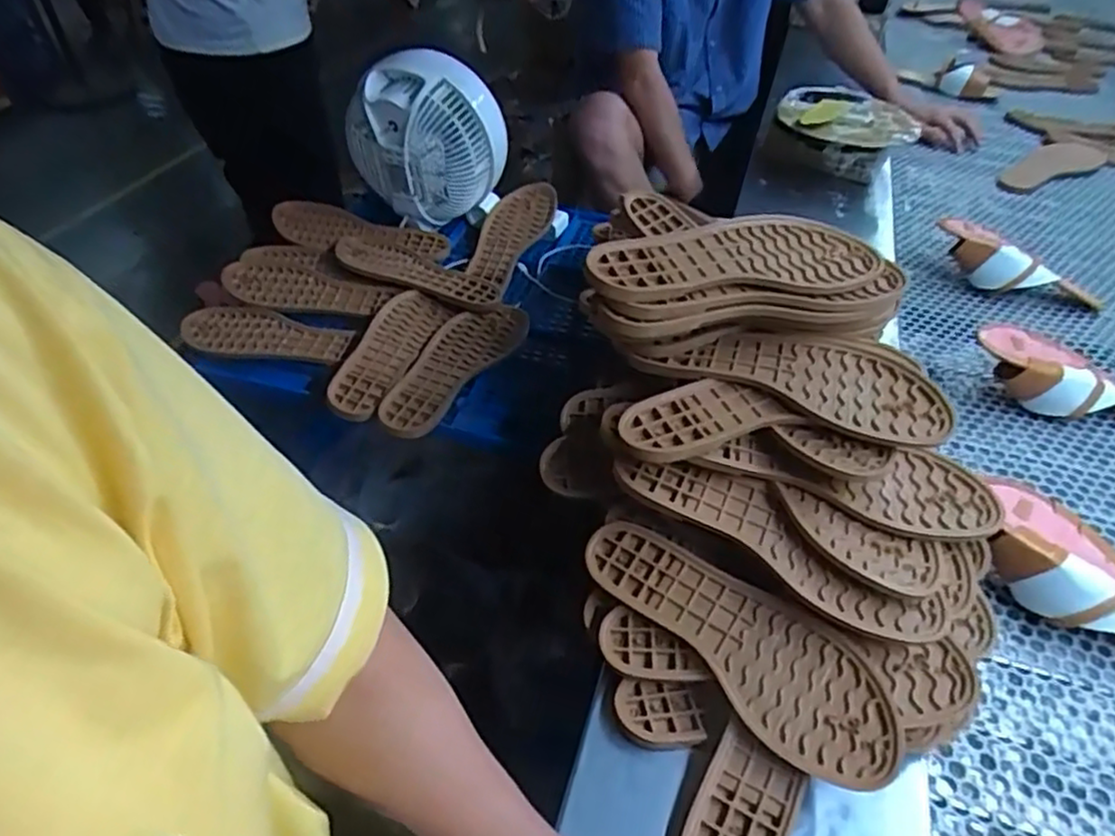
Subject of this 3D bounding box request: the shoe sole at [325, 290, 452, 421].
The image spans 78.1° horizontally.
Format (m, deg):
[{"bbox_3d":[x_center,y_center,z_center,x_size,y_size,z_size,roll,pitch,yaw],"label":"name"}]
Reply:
[{"bbox_3d":[-0.189,-0.076,0.761,0.069,0.016,0.214,21,41,1],"label":"shoe sole"}]

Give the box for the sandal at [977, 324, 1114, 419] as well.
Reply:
[{"bbox_3d":[0.566,-0.038,0.770,0.234,0.063,0.073,23,45,-5],"label":"sandal"}]

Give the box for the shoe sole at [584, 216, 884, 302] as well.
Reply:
[{"bbox_3d":[0.137,-0.127,0.536,0.236,0.012,0.086,-4,57,-14],"label":"shoe sole"}]

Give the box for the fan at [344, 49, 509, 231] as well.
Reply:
[{"bbox_3d":[-0.170,-0.351,0.905,0.204,0.213,0.097,-6,47,-7],"label":"fan"}]

